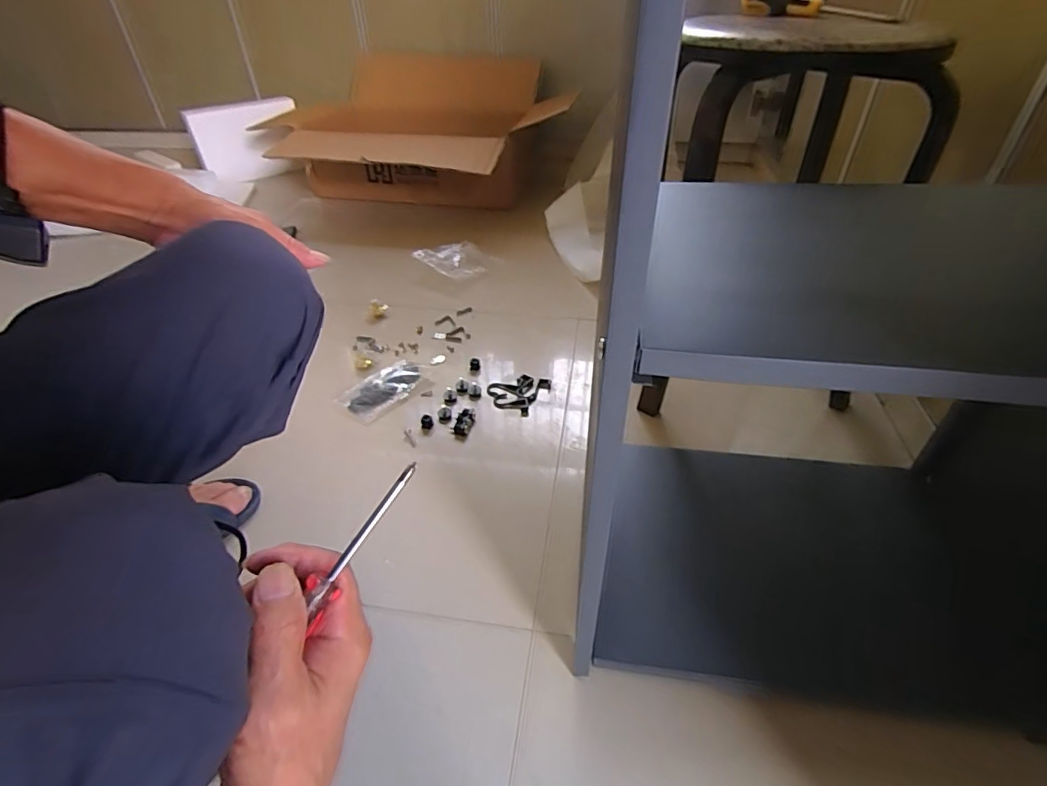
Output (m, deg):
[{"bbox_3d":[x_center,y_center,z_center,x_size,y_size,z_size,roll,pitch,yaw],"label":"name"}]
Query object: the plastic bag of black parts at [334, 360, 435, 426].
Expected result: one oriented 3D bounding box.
[{"bbox_3d":[-0.211,-0.009,0.813,0.079,0.014,0.145,30,48,32],"label":"plastic bag of black parts"}]

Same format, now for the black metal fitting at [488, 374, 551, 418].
[{"bbox_3d":[-0.010,-0.001,0.803,0.090,0.008,0.079,9,40,11],"label":"black metal fitting"}]

